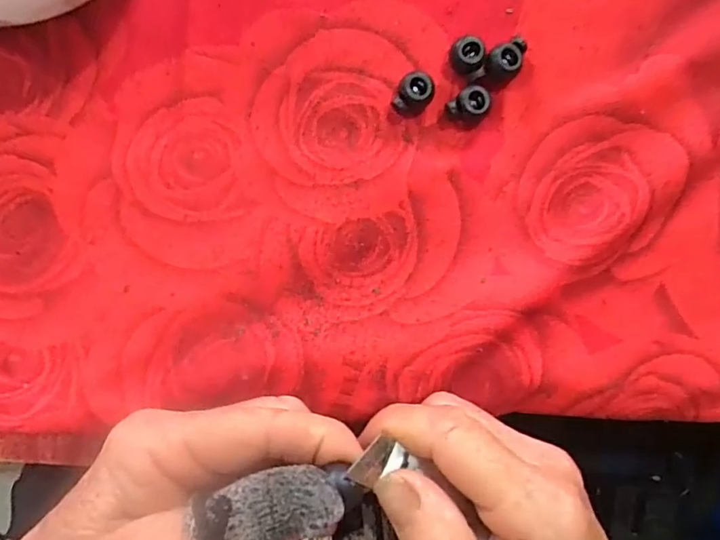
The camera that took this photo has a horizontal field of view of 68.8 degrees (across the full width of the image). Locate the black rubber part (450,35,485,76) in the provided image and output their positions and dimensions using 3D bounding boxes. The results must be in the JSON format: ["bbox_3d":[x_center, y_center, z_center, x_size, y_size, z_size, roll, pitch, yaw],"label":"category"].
[{"bbox_3d":[0.047,-0.093,0.229,0.014,0.012,0.014,-4,90,-6],"label":"black rubber part"}]

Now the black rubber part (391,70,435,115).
[{"bbox_3d":[0.023,-0.076,0.228,0.015,0.012,0.017,34,86,-5],"label":"black rubber part"}]

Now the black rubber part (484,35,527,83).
[{"bbox_3d":[0.064,-0.091,0.229,0.014,0.008,0.021,44,86,-4],"label":"black rubber part"}]

